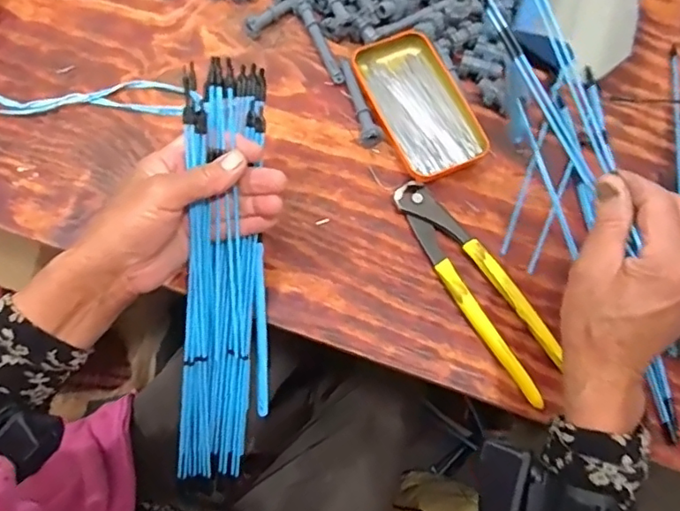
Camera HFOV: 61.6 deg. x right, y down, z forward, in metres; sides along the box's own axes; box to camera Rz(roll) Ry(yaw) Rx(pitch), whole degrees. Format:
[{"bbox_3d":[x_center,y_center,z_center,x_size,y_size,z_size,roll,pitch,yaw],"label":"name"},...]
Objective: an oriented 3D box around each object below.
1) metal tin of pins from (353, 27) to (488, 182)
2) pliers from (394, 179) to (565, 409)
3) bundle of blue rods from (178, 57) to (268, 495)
[{"bbox_3d":[0.074,-0.136,0.512,0.080,0.018,0.147,-22,72,-10],"label":"metal tin of pins"},{"bbox_3d":[0.109,0.023,0.460,0.047,0.015,0.196,-32,74,-13],"label":"pliers"},{"bbox_3d":[-0.088,0.027,0.437,0.062,0.039,0.333,3,103,-1],"label":"bundle of blue rods"}]

